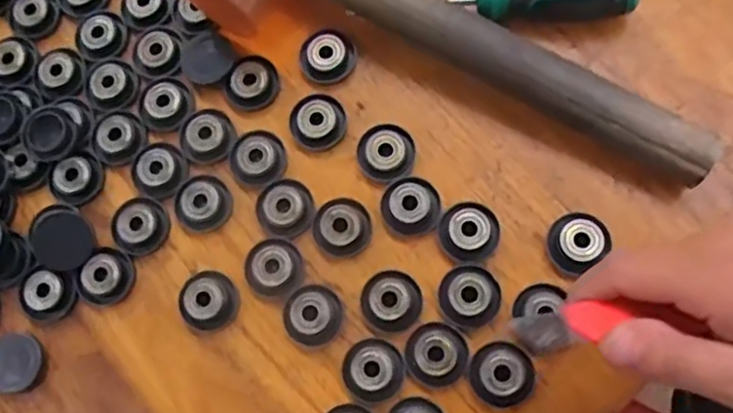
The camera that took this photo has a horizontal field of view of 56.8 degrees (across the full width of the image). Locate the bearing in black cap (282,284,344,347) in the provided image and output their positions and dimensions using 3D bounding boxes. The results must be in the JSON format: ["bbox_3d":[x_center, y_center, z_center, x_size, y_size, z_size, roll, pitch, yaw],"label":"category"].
[{"bbox_3d":[-0.029,0.059,0.367,0.031,0.019,0.031,-2,77,7],"label":"bearing in black cap"}]

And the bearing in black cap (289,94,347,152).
[{"bbox_3d":[-0.028,-0.050,0.395,0.031,0.013,0.033,-2,77,7],"label":"bearing in black cap"}]

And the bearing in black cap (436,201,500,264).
[{"bbox_3d":[0.055,0.013,0.366,0.032,0.015,0.032,-2,77,7],"label":"bearing in black cap"}]

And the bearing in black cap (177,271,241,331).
[{"bbox_3d":[-0.087,0.052,0.374,0.030,0.015,0.031,-2,77,7],"label":"bearing in black cap"}]

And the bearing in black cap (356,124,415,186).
[{"bbox_3d":[0.011,-0.031,0.382,0.032,0.008,0.033,-2,77,7],"label":"bearing in black cap"}]

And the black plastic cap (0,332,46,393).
[{"bbox_3d":[-0.196,0.087,0.376,0.035,0.004,0.031,0,77,7],"label":"black plastic cap"}]

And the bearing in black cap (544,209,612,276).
[{"bbox_3d":[0.112,0.018,0.357,0.032,0.016,0.029,-37,76,-2],"label":"bearing in black cap"}]

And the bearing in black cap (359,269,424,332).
[{"bbox_3d":[0.014,0.050,0.362,0.032,0.018,0.032,-2,77,7],"label":"bearing in black cap"}]

